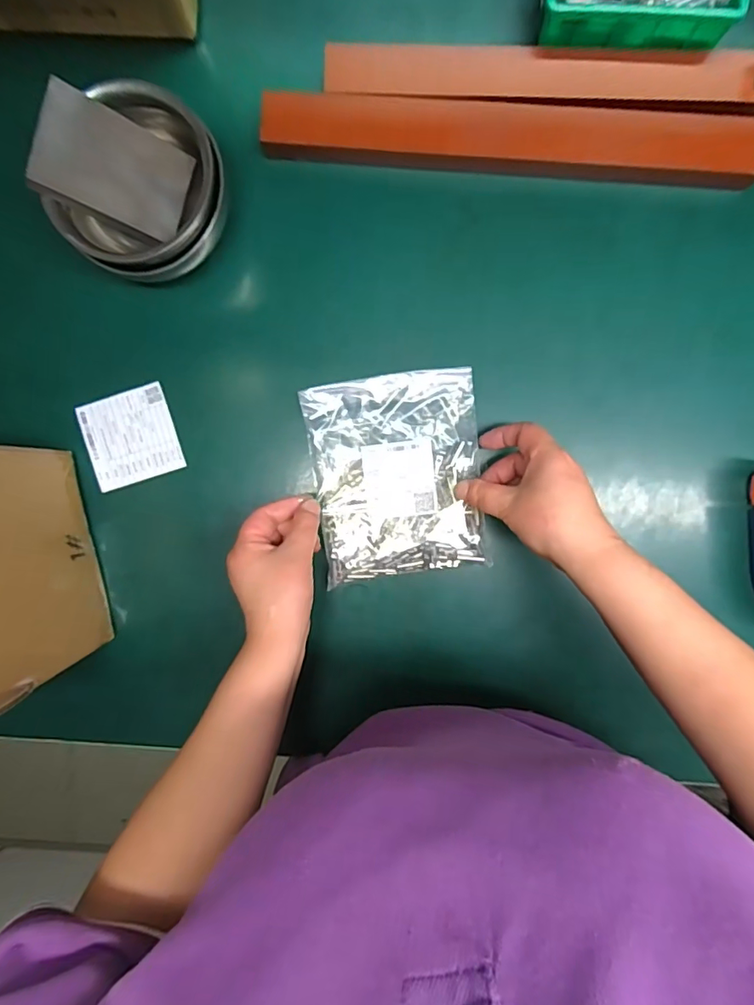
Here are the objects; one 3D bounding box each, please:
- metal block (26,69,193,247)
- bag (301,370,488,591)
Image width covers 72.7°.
[{"bbox_3d":[-0.186,-0.239,0.366,0.096,0.010,0.070,14,93,-34],"label":"metal block"},{"bbox_3d":[0.017,-0.022,0.438,0.142,0.018,0.167,-7,95,3],"label":"bag"}]

